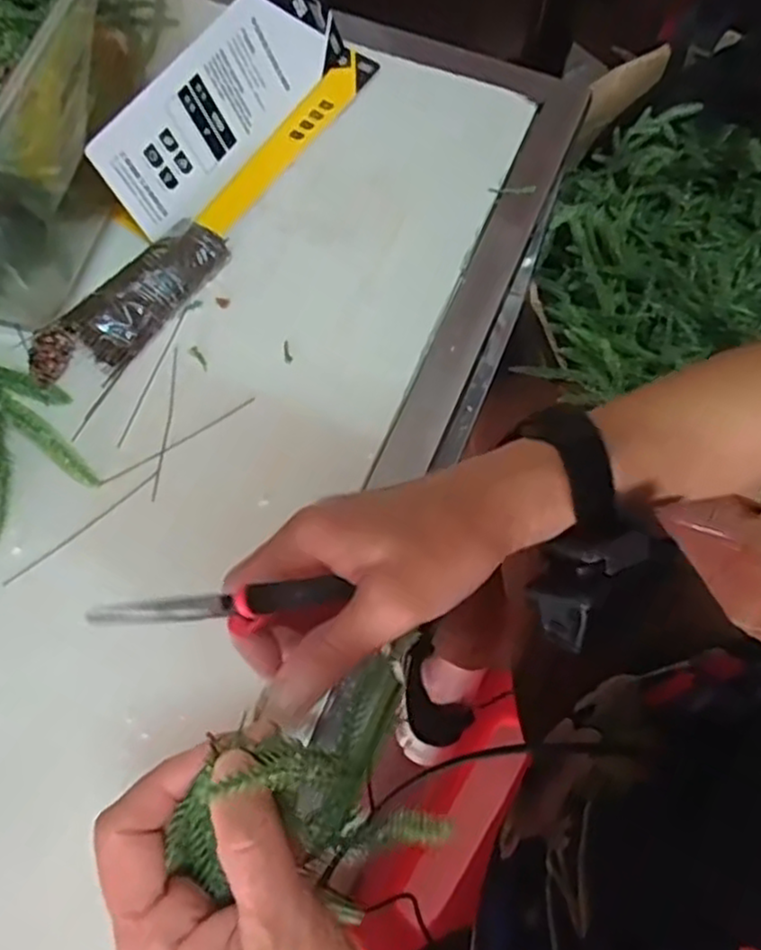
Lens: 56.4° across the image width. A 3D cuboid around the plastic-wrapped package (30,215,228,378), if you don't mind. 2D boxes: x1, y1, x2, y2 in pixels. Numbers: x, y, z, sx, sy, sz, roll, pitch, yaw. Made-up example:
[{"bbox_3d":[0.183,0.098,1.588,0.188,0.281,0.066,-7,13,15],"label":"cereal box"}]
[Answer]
[{"bbox_3d":[-0.144,-0.115,0.442,0.046,0.025,0.108,40,71,14],"label":"plastic-wrapped package"}]

